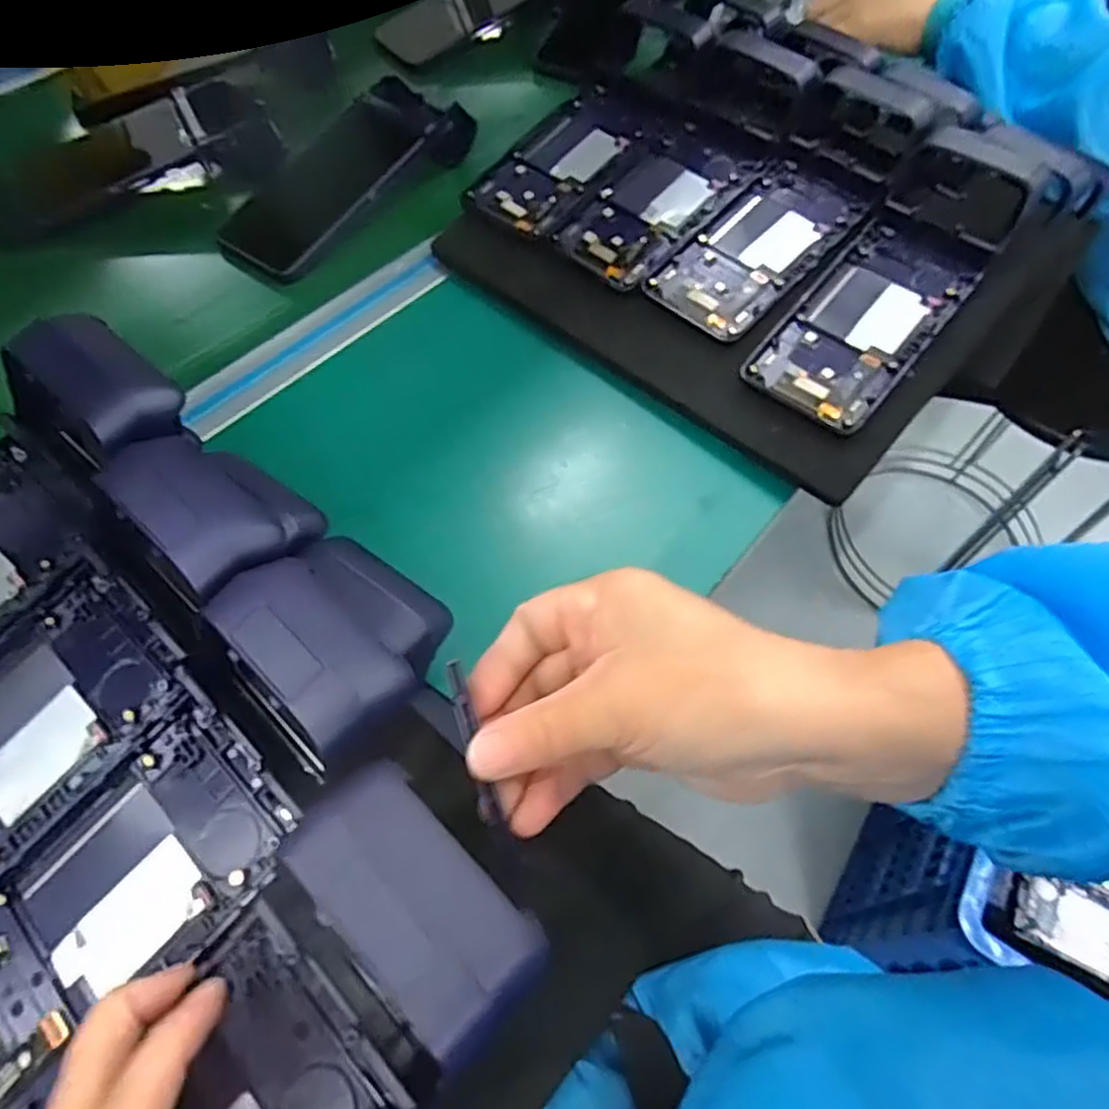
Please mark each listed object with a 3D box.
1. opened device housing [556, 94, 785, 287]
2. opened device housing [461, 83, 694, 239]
[{"bbox_3d":[0.082,-0.265,0.528,0.089,0.015,0.177,36,74,21],"label":"opened device housing"},{"bbox_3d":[0.013,-0.301,0.553,0.161,0.006,0.087,-41,68,-11],"label":"opened device housing"}]

